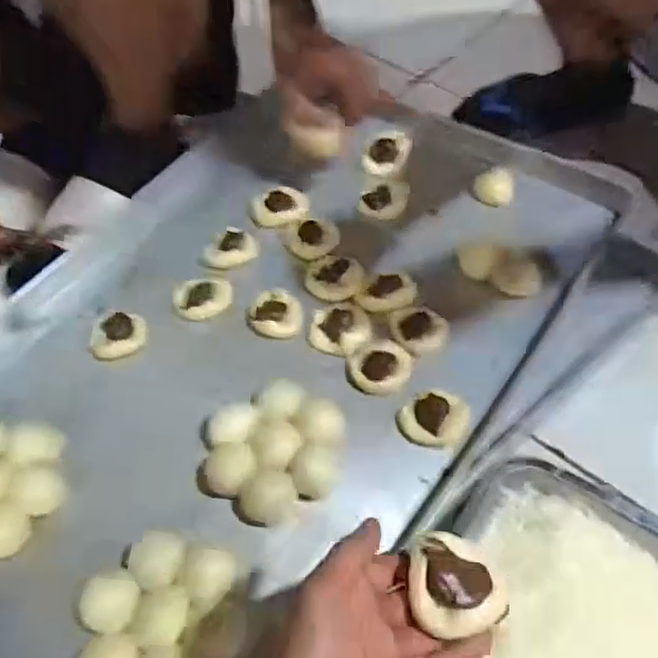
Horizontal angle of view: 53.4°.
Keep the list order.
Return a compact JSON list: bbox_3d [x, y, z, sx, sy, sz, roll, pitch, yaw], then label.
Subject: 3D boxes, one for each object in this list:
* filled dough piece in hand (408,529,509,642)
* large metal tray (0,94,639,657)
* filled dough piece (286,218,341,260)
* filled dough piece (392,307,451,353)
[{"bbox_3d":[0.072,0.141,0.362,0.053,0.019,0.050,3,56,6],"label":"filled dough piece in hand"},{"bbox_3d":[-0.068,0.012,0.622,0.433,0.072,0.713,32,63,23],"label":"large metal tray"},{"bbox_3d":[-0.019,-0.097,0.687,0.059,0.012,0.051,36,65,25],"label":"filled dough piece"},{"bbox_3d":[0.085,-0.002,0.605,0.048,0.011,0.054,-22,57,-11],"label":"filled dough piece"}]

